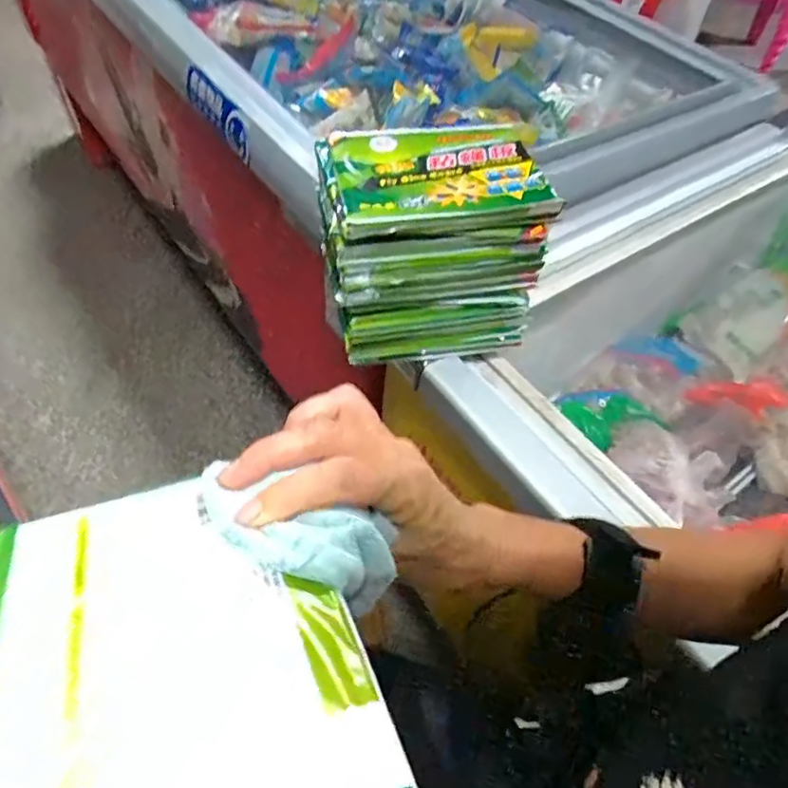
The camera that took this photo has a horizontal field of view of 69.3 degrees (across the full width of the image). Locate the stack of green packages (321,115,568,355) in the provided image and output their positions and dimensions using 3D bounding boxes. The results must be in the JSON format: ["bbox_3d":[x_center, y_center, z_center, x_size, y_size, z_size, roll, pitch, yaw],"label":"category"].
[{"bbox_3d":[0.028,-0.138,0.527,0.173,0.153,0.133,-6,54,-11],"label":"stack of green packages"}]

